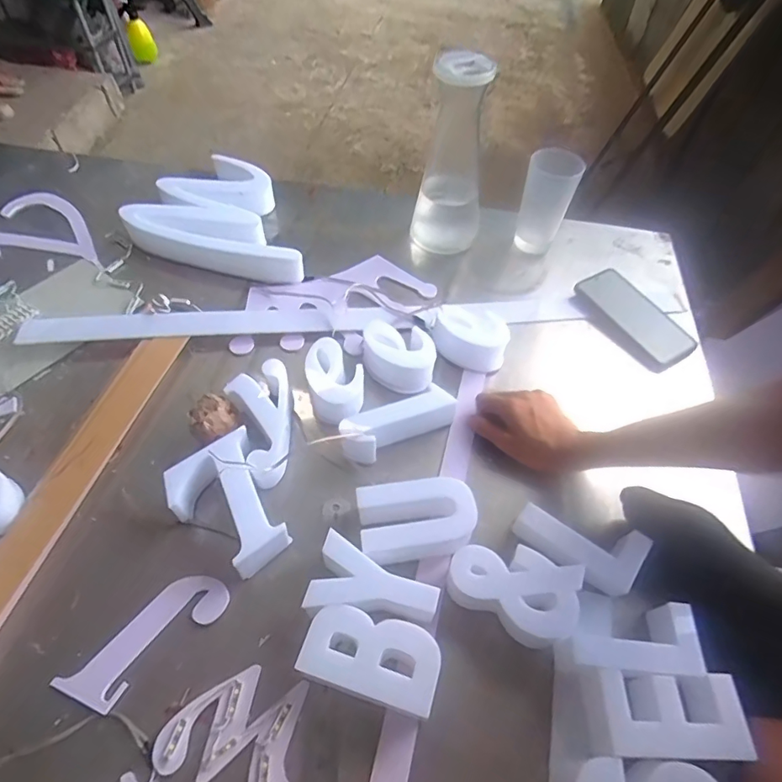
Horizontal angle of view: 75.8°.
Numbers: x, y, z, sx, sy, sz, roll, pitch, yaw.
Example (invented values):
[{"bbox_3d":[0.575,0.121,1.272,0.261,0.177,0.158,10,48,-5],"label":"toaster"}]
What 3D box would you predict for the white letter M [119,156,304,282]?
[{"bbox_3d":[-0.225,-0.267,0.753,0.259,0.043,0.207,14,54,9],"label":"white letter M"}]

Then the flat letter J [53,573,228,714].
[{"bbox_3d":[-0.210,0.213,0.434,0.139,0.004,0.053,-37,62,-25],"label":"flat letter J"}]

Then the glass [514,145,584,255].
[{"bbox_3d":[0.228,-0.276,0.739,0.073,0.133,0.062,16,54,10],"label":"glass"}]

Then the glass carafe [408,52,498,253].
[{"bbox_3d":[0.086,-0.323,0.698,0.098,0.240,0.089,4,53,2],"label":"glass carafe"}]

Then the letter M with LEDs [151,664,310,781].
[{"bbox_3d":[-0.123,0.264,0.397,0.104,0.009,0.079,11,54,7],"label":"letter M with LEDs"}]

